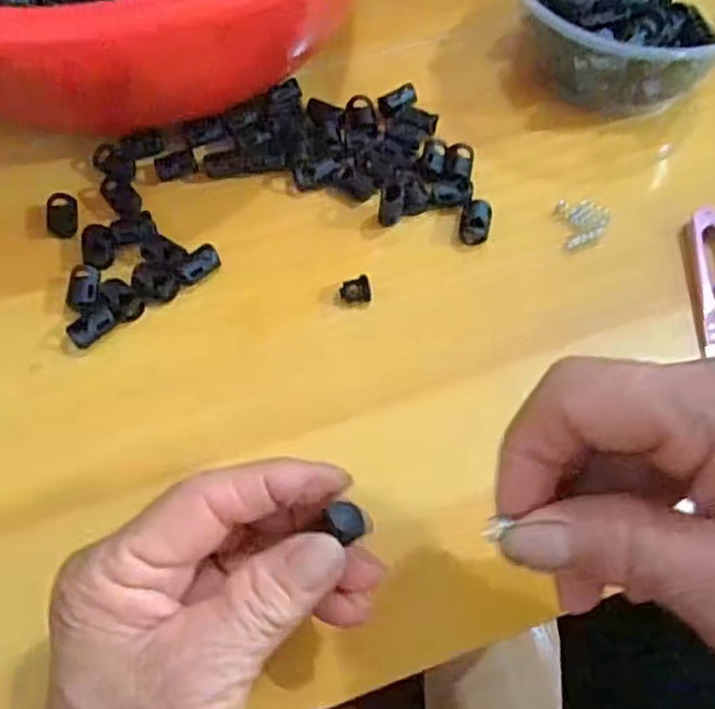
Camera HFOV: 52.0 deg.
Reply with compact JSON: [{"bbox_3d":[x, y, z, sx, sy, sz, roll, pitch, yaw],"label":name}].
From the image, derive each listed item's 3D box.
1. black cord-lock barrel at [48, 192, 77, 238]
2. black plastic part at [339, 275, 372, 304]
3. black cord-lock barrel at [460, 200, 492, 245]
[{"bbox_3d":[-0.139,-0.065,0.346,0.015,0.009,0.020,-15,63,-7],"label":"black cord-lock barrel"},{"bbox_3d":[-0.001,-0.029,0.327,0.014,0.007,0.011,-6,63,-2],"label":"black plastic part"},{"bbox_3d":[0.056,-0.063,0.343,0.013,0.007,0.023,14,64,8],"label":"black cord-lock barrel"}]

